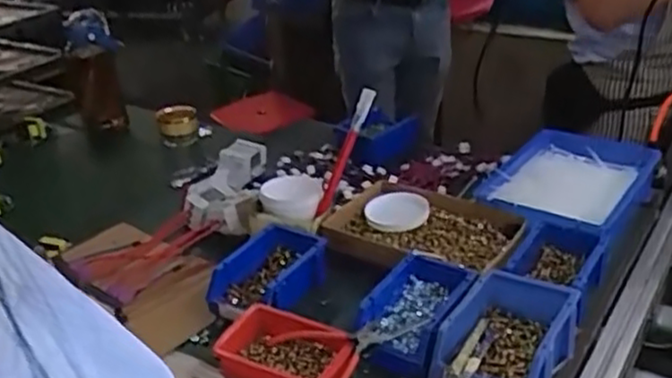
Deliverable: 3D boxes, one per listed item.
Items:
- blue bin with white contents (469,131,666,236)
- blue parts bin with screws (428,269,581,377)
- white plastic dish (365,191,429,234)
[{"bbox_3d":[0.360,0.006,1.166,0.243,0.107,0.294,14,34,30],"label":"blue bin with white contents"},{"bbox_3d":[0.192,0.179,0.838,0.128,0.056,0.202,14,34,29],"label":"blue parts bin with screws"},{"bbox_3d":[0.095,0.035,1.120,0.094,0.011,0.107,-33,32,-26],"label":"white plastic dish"}]

